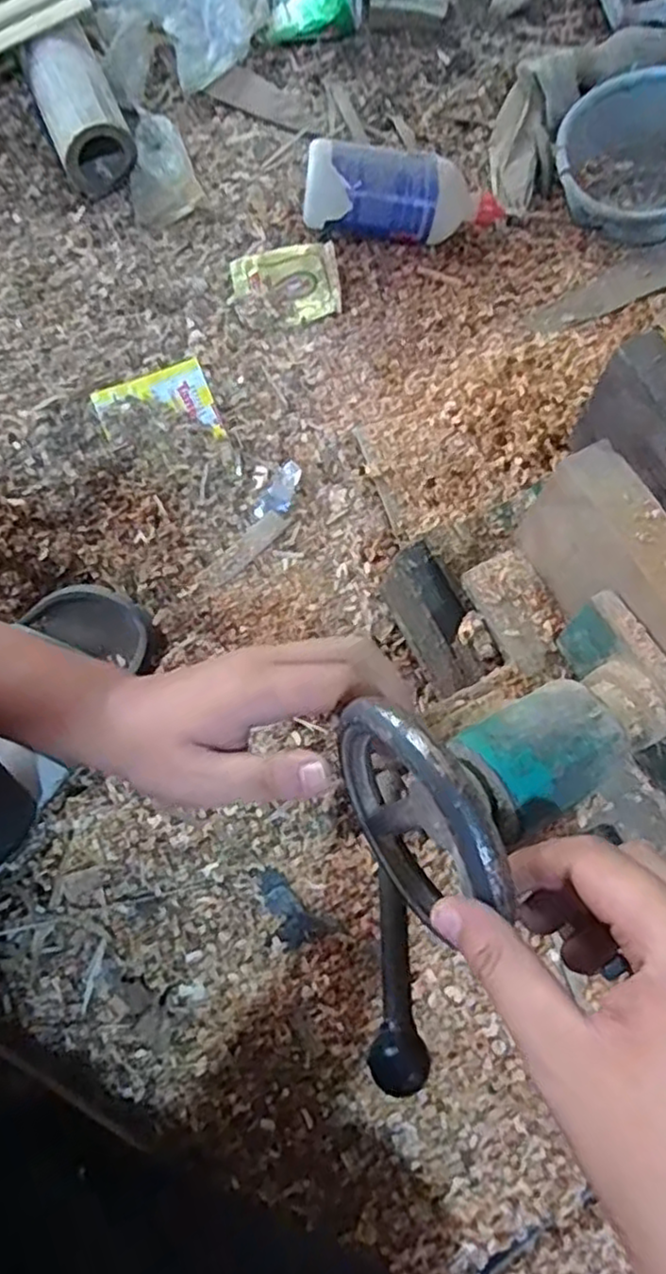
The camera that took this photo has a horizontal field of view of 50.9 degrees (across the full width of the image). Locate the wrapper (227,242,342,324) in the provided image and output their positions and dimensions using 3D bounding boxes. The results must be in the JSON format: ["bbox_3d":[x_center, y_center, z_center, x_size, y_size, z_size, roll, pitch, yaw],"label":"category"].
[{"bbox_3d":[-0.045,-0.335,0.661,0.099,0.021,0.076,-9,71,-1],"label":"wrapper"}]

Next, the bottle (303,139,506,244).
[{"bbox_3d":[0.071,-0.415,0.660,0.192,0.067,0.060,1,70,-11],"label":"bottle"}]

